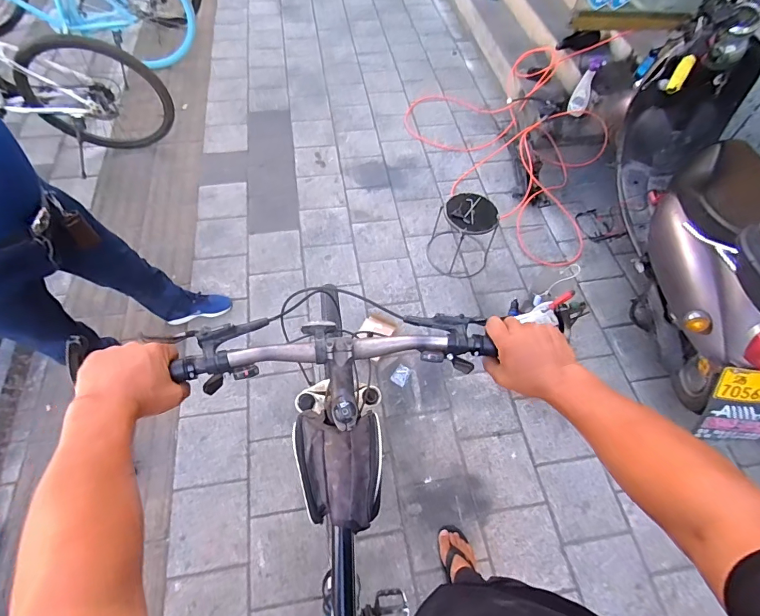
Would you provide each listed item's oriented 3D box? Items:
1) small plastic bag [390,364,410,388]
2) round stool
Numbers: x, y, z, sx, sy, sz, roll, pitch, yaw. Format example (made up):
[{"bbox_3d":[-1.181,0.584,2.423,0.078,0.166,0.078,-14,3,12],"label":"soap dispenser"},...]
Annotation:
[{"bbox_3d":[0.082,0.268,1.649,0.061,0.005,0.087,25,61,11],"label":"small plastic bag"},{"bbox_3d":[0.375,-0.336,1.851,0.292,0.308,0.287,1,59,-2],"label":"round stool"}]

